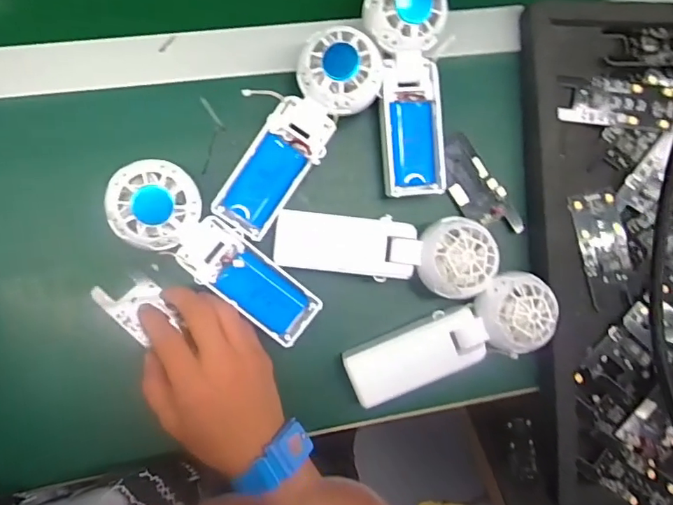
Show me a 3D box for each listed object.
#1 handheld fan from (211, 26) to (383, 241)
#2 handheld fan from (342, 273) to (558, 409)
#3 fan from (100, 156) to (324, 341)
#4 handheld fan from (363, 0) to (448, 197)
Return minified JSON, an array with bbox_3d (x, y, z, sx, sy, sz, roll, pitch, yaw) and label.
[{"bbox_3d":[-0.031,-0.092,0.402,0.059,0.032,0.169,36,97,-5],"label":"handheld fan"},{"bbox_3d":[0.093,0.072,0.408,0.165,0.034,0.056,-24,90,-8],"label":"handheld fan"},{"bbox_3d":[-0.088,0.002,0.387,0.170,0.027,0.055,42,81,-19],"label":"fan"},{"bbox_3d":[0.058,-0.132,0.418,0.056,0.033,0.168,-8,104,-9],"label":"handheld fan"}]

